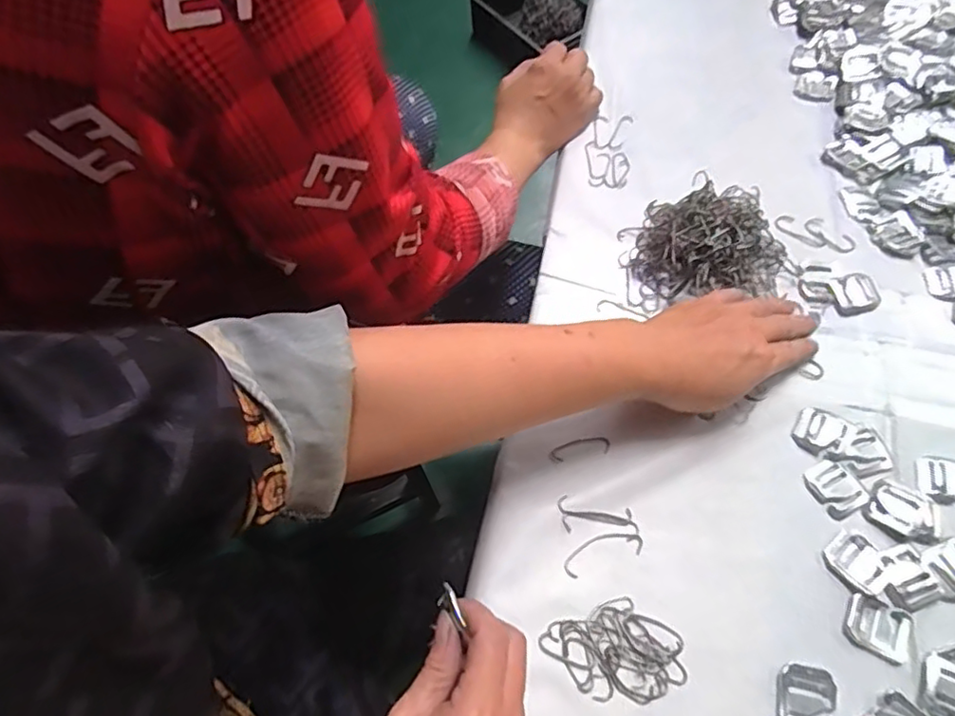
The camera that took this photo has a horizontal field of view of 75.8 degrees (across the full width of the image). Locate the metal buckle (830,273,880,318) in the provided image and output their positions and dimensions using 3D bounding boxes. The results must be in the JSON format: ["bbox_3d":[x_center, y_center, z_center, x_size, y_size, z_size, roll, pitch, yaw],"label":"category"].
[{"bbox_3d":[0.289,-0.049,0.470,0.039,0.004,0.032,-17,62,-8],"label":"metal buckle"}]

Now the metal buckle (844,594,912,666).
[{"bbox_3d":[0.234,0.156,0.356,0.035,0.004,0.030,23,64,13],"label":"metal buckle"}]

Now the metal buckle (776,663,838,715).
[{"bbox_3d":[0.184,0.190,0.342,0.030,0.004,0.035,13,62,8],"label":"metal buckle"}]

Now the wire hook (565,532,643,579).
[{"bbox_3d":[0.078,0.120,0.384,0.052,0.004,0.018,-18,62,-9],"label":"wire hook"}]

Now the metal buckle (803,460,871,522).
[{"bbox_3d":[0.232,0.084,0.397,0.030,0.004,0.034,-25,64,-13],"label":"metal buckle"}]

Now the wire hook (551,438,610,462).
[{"bbox_3d":[0.070,0.061,0.416,0.041,0.004,0.013,-9,61,-4],"label":"wire hook"}]

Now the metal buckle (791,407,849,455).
[{"bbox_3d":[0.232,0.050,0.418,0.030,0.004,0.031,28,65,16],"label":"metal buckle"}]

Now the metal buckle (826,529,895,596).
[{"bbox_3d":[0.234,0.124,0.375,0.031,0.005,0.035,-33,65,-16],"label":"metal buckle"}]

